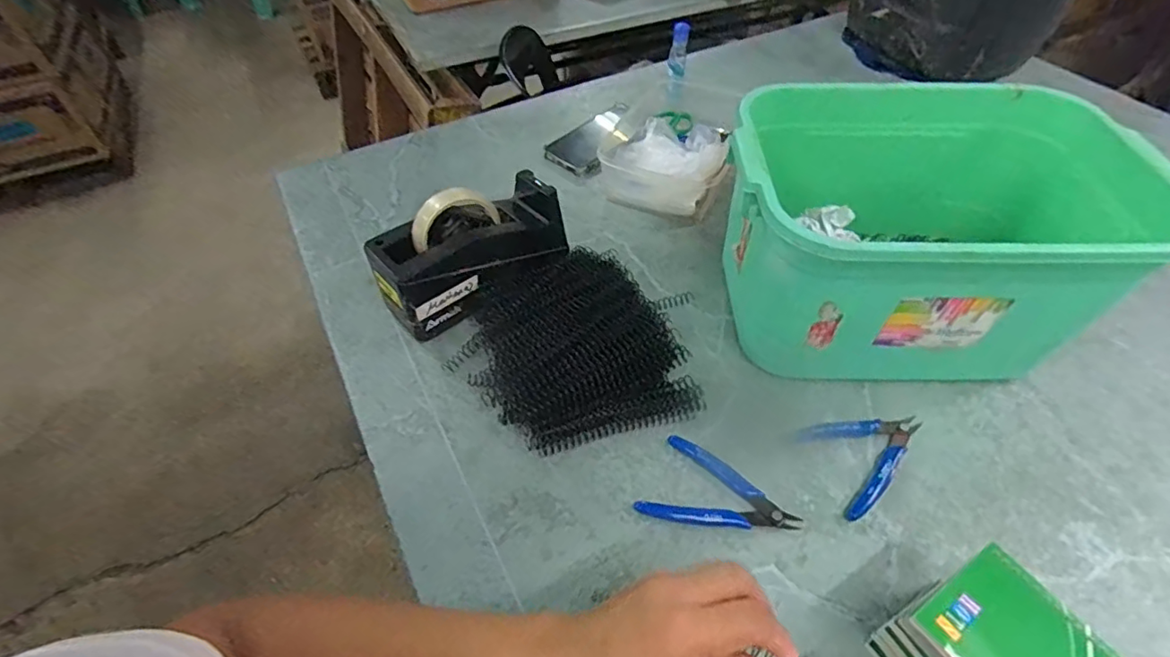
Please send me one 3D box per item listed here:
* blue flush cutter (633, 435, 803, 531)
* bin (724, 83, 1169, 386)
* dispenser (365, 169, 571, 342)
[{"bbox_3d":[0.114,0.141,0.465,0.119,0.011,0.077,21,53,16],"label":"blue flush cutter"},{"bbox_3d":[0.303,-0.090,0.538,0.339,0.185,0.250,1,50,0],"label":"bin"},{"bbox_3d":[-0.116,-0.086,0.582,0.203,0.094,0.087,-29,56,-21],"label":"dispenser"}]

